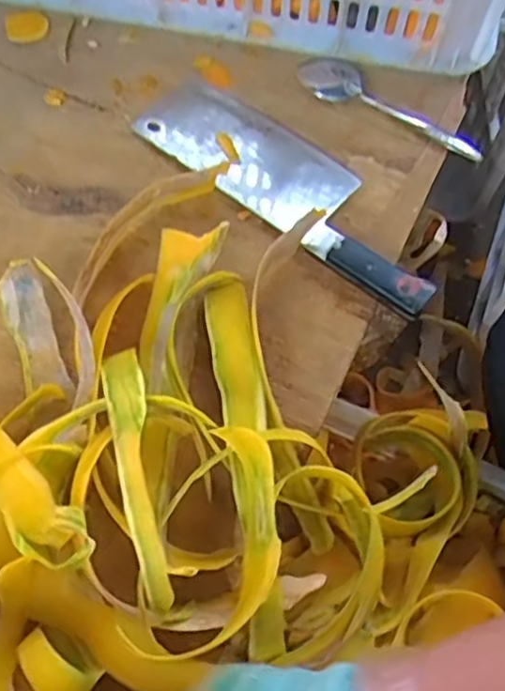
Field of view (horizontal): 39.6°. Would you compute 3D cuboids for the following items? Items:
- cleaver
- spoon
[{"bbox_3d":[0.031,-0.123,0.527,0.264,0.029,0.085,40,72,15],"label":"cleaver"},{"bbox_3d":[0.113,-0.195,0.567,0.162,0.015,0.035,27,69,11],"label":"spoon"}]

